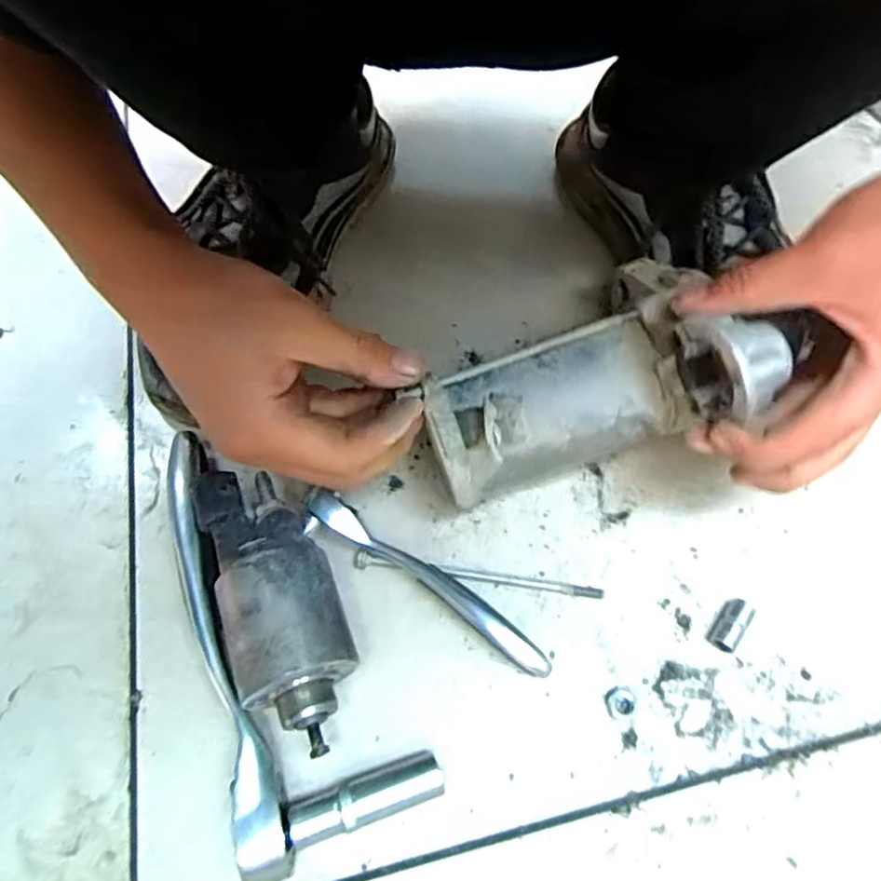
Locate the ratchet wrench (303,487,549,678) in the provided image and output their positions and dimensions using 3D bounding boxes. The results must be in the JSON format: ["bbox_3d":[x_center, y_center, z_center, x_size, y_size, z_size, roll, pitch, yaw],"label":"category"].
[{"bbox_3d":[-0.009,0.069,0.317,0.142,0.023,0.021,28,64,15],"label":"ratchet wrench"}]

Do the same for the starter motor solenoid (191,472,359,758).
[{"bbox_3d":[-0.075,0.074,0.297,0.049,0.051,0.129,-22,63,-10],"label":"starter motor solenoid"}]

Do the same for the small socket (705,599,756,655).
[{"bbox_3d":[0.142,0.090,0.312,0.013,0.011,0.027,33,66,17],"label":"small socket"}]

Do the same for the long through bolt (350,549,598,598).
[{"bbox_3d":[0.018,0.068,0.323,0.127,0.013,0.008,8,61,4],"label":"long through bolt"}]

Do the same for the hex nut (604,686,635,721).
[{"bbox_3d":[0.084,0.122,0.297,0.014,0.004,0.013,-21,63,-11],"label":"hex nut"}]

